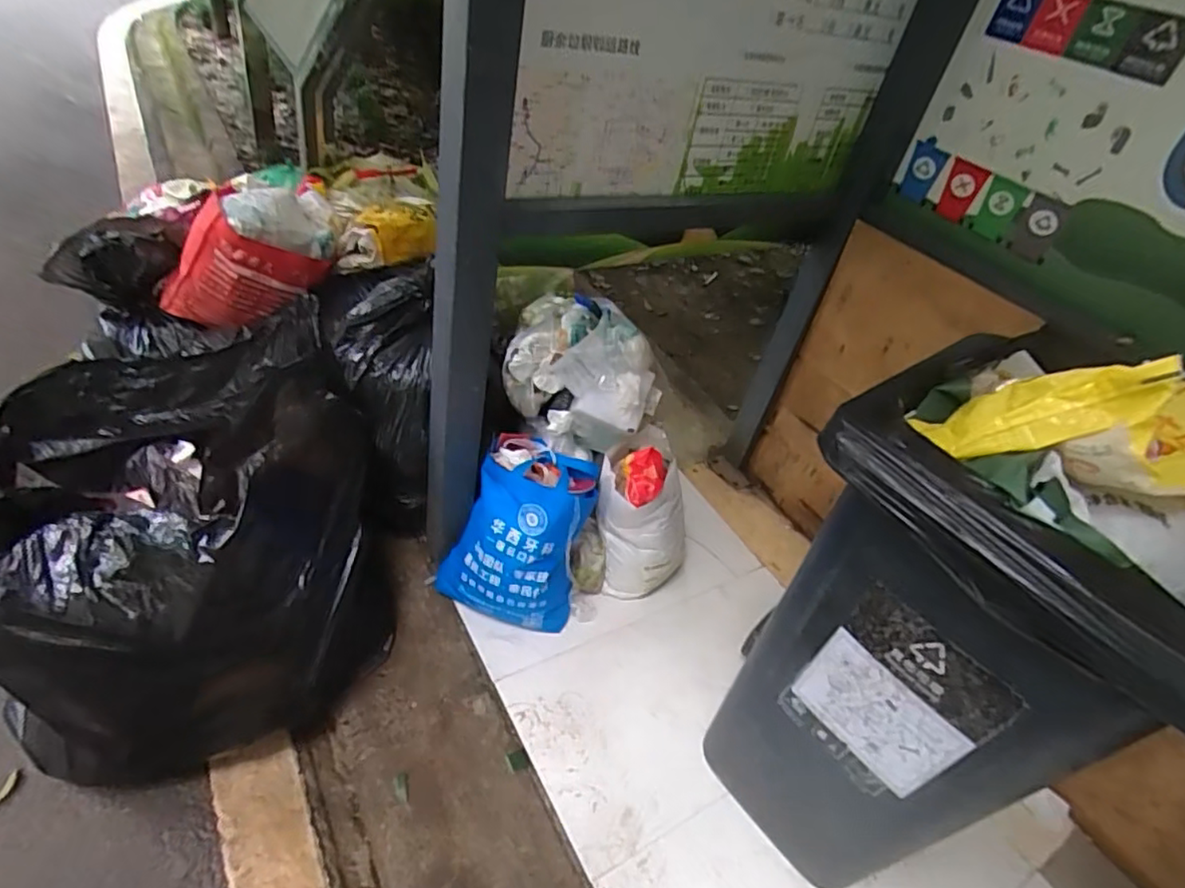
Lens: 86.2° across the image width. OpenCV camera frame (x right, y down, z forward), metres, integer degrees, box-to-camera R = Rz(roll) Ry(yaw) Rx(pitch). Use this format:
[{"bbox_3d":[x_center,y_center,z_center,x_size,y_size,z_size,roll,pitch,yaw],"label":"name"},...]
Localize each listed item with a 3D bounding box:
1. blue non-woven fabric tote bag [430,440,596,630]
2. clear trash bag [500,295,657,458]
[{"bbox_3d":[-0.158,0.217,1.531,0.323,0.360,0.349,22,40,8],"label":"blue non-woven fabric tote bag"},{"bbox_3d":[-0.020,-0.156,1.640,0.320,0.285,0.334,-18,50,-34],"label":"clear trash bag"}]

